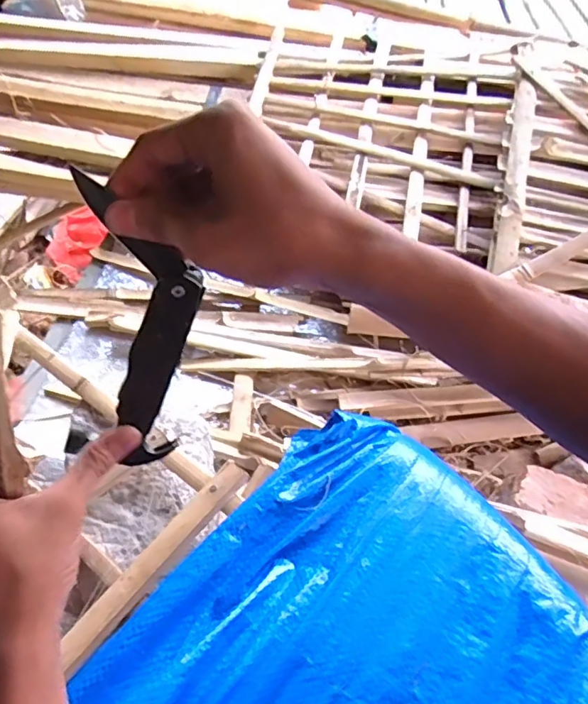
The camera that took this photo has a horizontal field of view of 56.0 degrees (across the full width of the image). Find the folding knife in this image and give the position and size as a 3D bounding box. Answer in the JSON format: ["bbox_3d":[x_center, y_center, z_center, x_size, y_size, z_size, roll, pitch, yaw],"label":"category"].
[{"bbox_3d":[-0.085,-0.008,0.336,0.057,0.190,0.010,-2,34,-8],"label":"folding knife"}]

